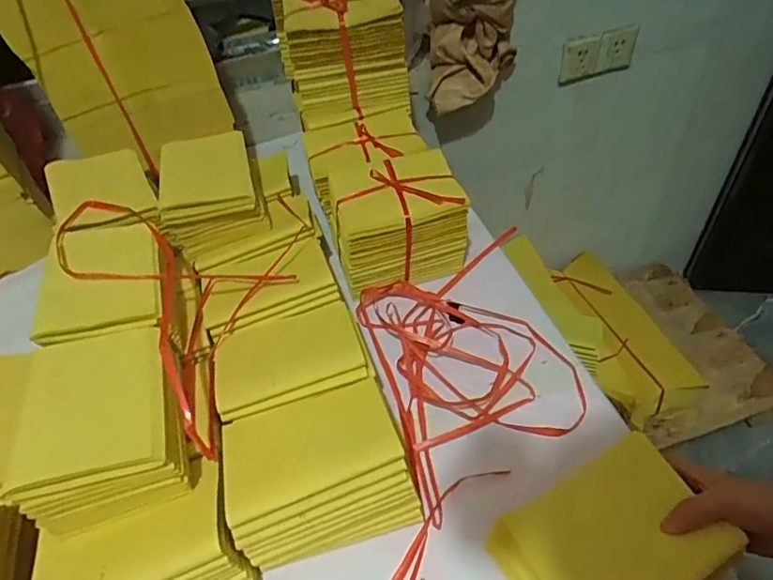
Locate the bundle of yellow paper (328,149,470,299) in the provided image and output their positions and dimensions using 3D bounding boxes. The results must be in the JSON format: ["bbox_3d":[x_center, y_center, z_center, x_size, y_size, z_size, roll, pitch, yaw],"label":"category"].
[{"bbox_3d":[0.016,-0.084,0.709,0.161,0.134,0.114,-15,47,-6],"label":"bundle of yellow paper"}]

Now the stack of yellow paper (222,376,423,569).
[{"bbox_3d":[-0.066,0.171,0.515,0.161,0.104,0.124,-16,47,-7],"label":"stack of yellow paper"}]

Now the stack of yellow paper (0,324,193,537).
[{"bbox_3d":[-0.250,0.111,0.474,0.120,0.055,0.172,-17,48,-9],"label":"stack of yellow paper"}]

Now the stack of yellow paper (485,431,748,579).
[{"bbox_3d":[0.180,0.202,0.427,0.166,0.038,0.110,-26,50,-16],"label":"stack of yellow paper"}]

